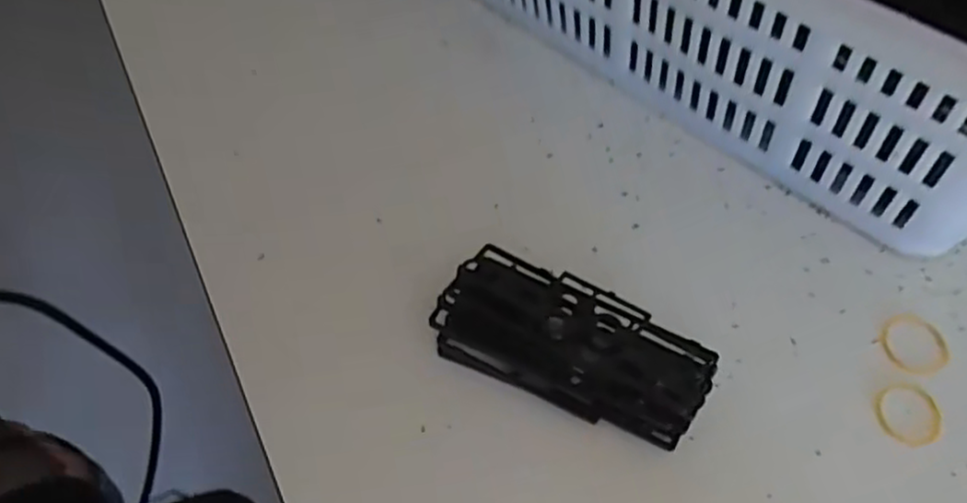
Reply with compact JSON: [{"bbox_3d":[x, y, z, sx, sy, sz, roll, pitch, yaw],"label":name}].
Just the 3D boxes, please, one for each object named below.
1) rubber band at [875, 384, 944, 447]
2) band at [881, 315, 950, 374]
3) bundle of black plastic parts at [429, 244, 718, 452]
[{"bbox_3d":[0.198,0.075,0.335,0.029,0.004,0.031,-1,54,1],"label":"rubber band"},{"bbox_3d":[0.212,0.045,0.353,0.031,0.004,0.031,-1,54,1],"label":"band"},{"bbox_3d":[0.042,0.043,0.344,0.126,0.032,0.054,19,56,15],"label":"bundle of black plastic parts"}]

